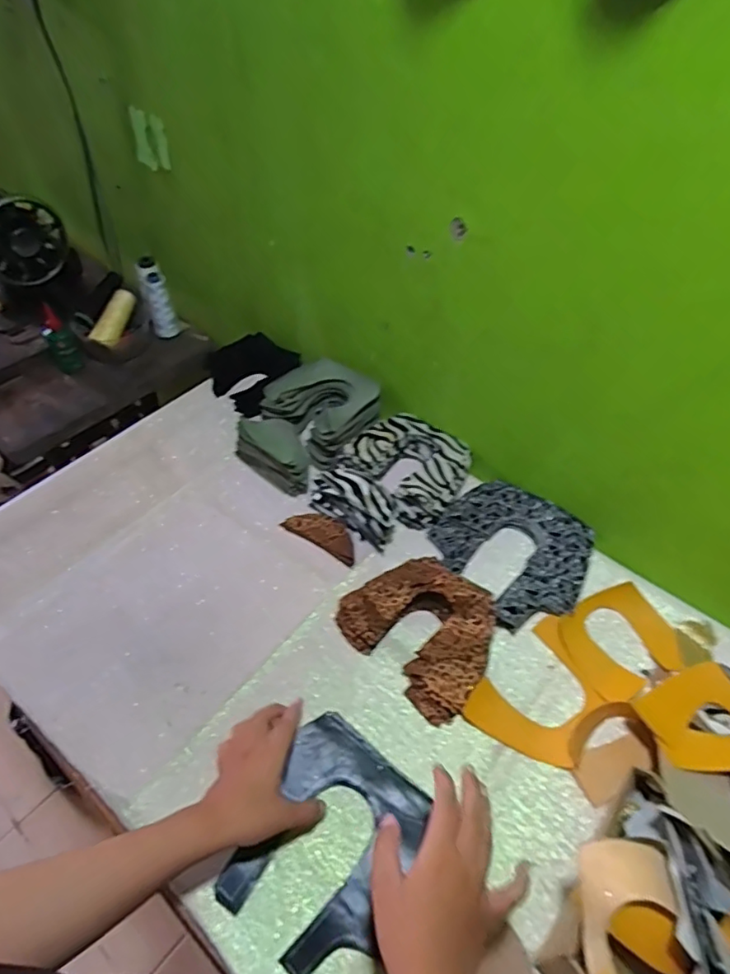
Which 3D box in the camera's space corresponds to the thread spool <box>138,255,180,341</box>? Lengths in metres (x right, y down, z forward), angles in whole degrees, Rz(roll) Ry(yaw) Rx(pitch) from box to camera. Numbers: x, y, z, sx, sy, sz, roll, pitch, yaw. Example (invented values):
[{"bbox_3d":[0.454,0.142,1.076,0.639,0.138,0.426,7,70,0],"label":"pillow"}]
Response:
[{"bbox_3d":[-0.362,-0.326,1.014,0.046,0.121,0.053,-17,53,-16],"label":"thread spool"}]

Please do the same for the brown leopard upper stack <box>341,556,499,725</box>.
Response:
[{"bbox_3d":[0.069,0.160,0.664,0.137,0.047,0.175,-35,60,-27],"label":"brown leopard upper stack"}]

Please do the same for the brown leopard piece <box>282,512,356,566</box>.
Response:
[{"bbox_3d":[-0.053,0.060,0.765,0.108,0.013,0.045,27,54,19],"label":"brown leopard piece"}]

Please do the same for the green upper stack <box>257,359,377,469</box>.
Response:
[{"bbox_3d":[-0.060,-0.117,0.883,0.163,0.072,0.142,36,57,24],"label":"green upper stack"}]

